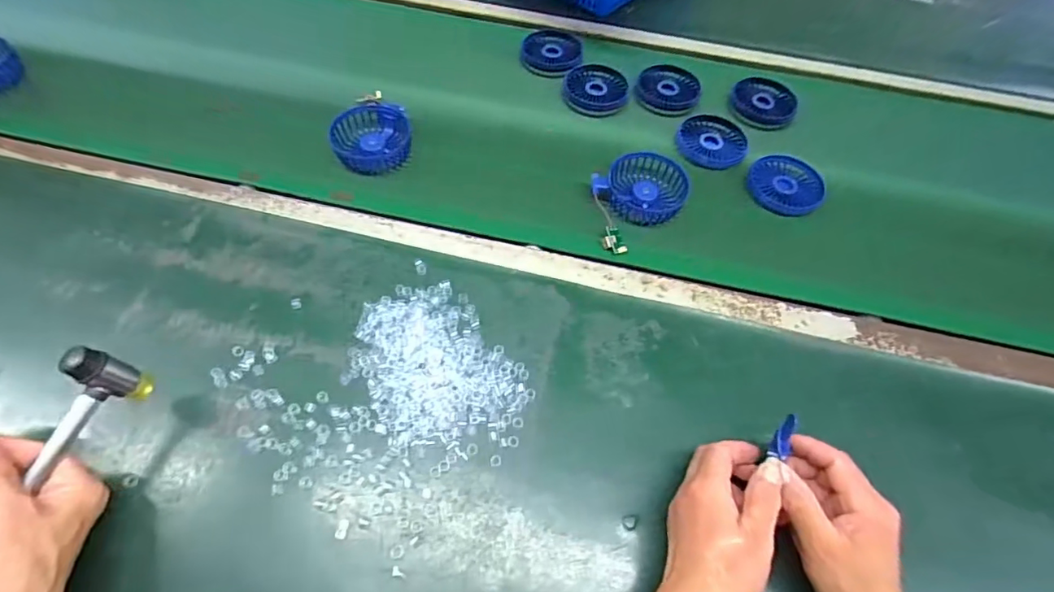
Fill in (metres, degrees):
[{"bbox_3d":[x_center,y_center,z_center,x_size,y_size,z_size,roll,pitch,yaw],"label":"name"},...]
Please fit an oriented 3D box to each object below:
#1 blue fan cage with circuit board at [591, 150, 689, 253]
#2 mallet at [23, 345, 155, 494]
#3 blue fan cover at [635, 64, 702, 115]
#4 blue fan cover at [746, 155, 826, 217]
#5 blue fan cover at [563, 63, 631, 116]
[{"bbox_3d":[0.123,-0.115,0.570,0.133,0.024,0.089,-33,67,-21],"label":"blue fan cage with circuit board"},{"bbox_3d":[-0.343,0.148,0.322,0.030,0.053,0.240,15,59,5],"label":"mallet"},{"bbox_3d":[0.195,-0.287,0.692,0.085,0.013,0.092,25,60,11],"label":"blue fan cover"},{"bbox_3d":[0.311,-0.134,0.604,0.088,0.009,0.092,29,61,13],"label":"blue fan cover"},{"bbox_3d":[0.094,-0.281,0.687,0.088,0.017,0.085,7,59,0],"label":"blue fan cover"}]

